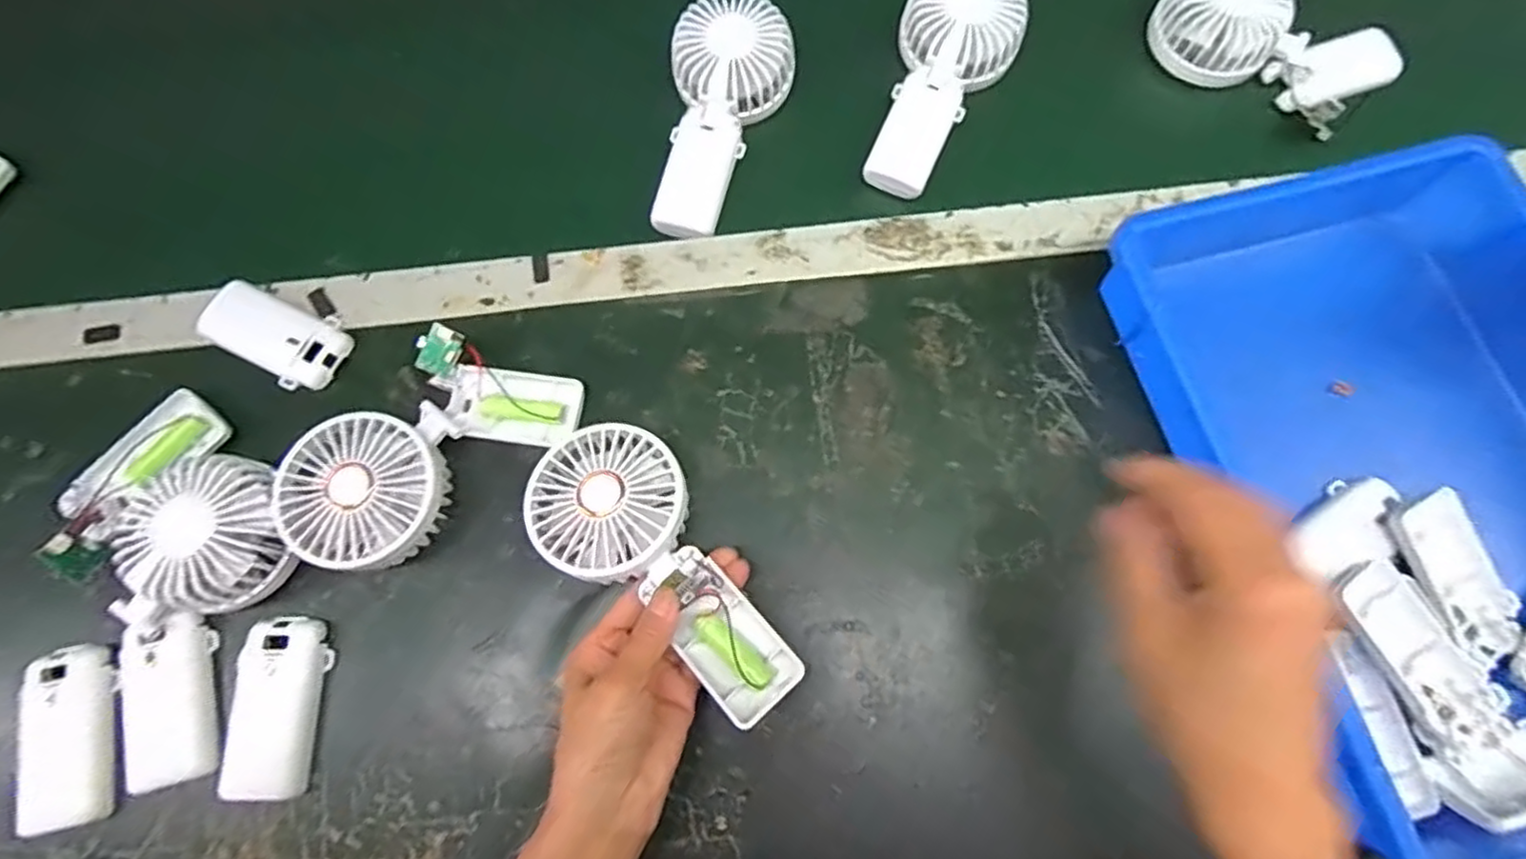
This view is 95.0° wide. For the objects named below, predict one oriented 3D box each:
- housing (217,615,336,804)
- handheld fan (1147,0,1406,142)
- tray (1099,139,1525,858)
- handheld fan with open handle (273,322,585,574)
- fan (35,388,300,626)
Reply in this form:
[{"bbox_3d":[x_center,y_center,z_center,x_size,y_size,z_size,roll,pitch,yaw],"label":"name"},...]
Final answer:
[{"bbox_3d":[-0.275,0.157,0.396,0.044,0.015,0.096,4,73,1],"label":"housing"},{"bbox_3d":[0.373,-0.274,0.503,0.171,0.053,0.080,16,73,4],"label":"handheld fan"},{"bbox_3d":[0.363,0.029,0.387,0.240,0.065,0.347,-13,73,-5],"label":"tray"},{"bbox_3d":[-0.198,0.009,0.410,0.104,0.036,0.169,41,77,11],"label":"handheld fan with open handle"},{"bbox_3d":[-0.338,0.049,0.397,0.136,0.044,0.103,34,75,9],"label":"fan"}]

